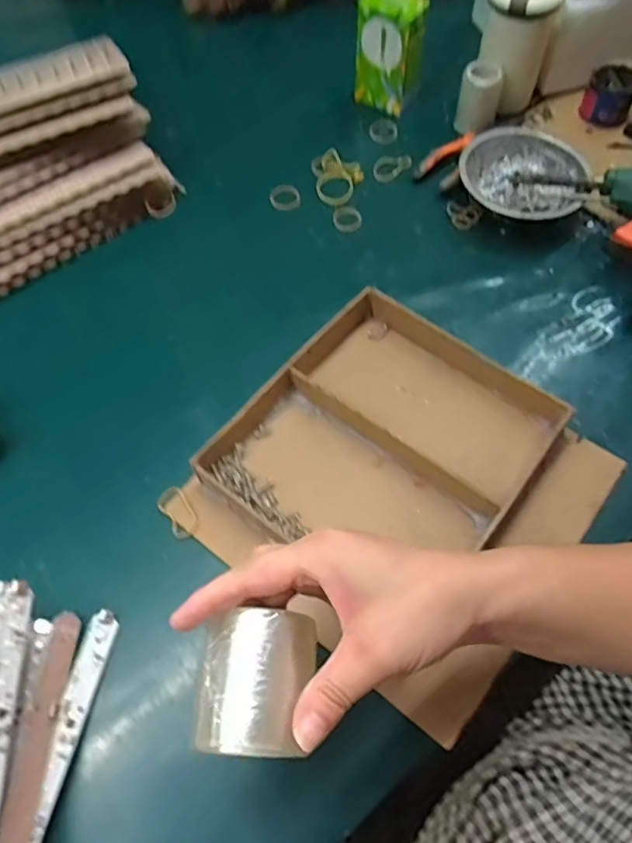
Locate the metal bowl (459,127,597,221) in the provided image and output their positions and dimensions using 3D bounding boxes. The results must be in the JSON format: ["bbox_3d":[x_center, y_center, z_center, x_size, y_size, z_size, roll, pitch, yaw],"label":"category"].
[{"bbox_3d":[0.206,-0.247,0.598,0.117,0.046,0.117,0,61,0],"label":"metal bowl"}]

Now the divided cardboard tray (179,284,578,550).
[{"bbox_3d":[0.054,0.016,0.459,0.205,0.034,0.215,34,66,18],"label":"divided cardboard tray"}]

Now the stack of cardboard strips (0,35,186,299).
[{"bbox_3d":[-0.284,-0.243,0.564,0.259,0.117,0.161,-34,66,-17],"label":"stack of cardboard strips"}]

